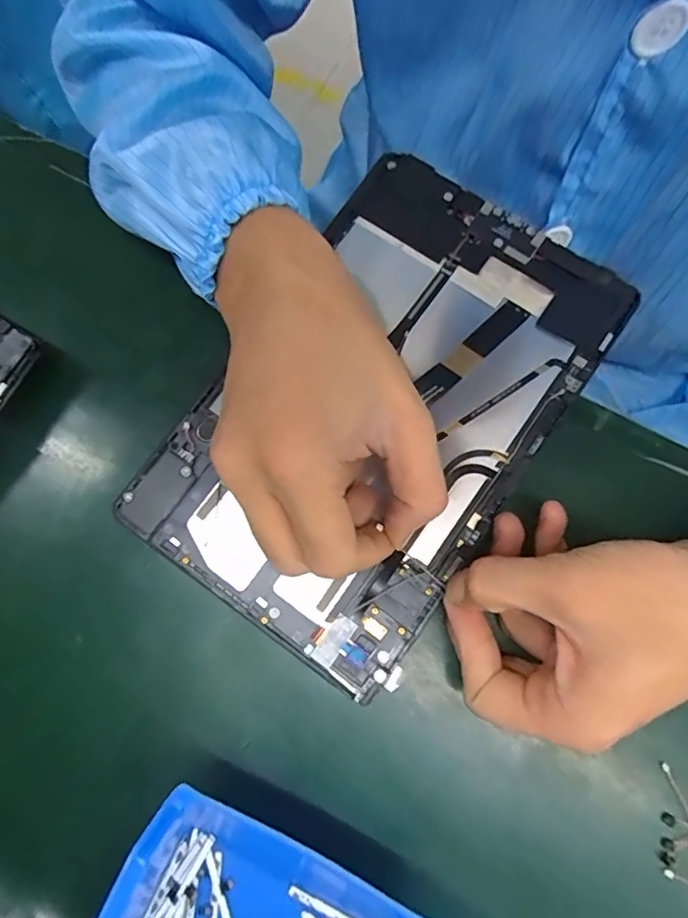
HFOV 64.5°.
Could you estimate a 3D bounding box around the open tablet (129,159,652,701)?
[{"bbox_3d":[0.018,-0.027,0.267,0.152,0.009,0.236,34,81,7],"label":"open tablet"}]

